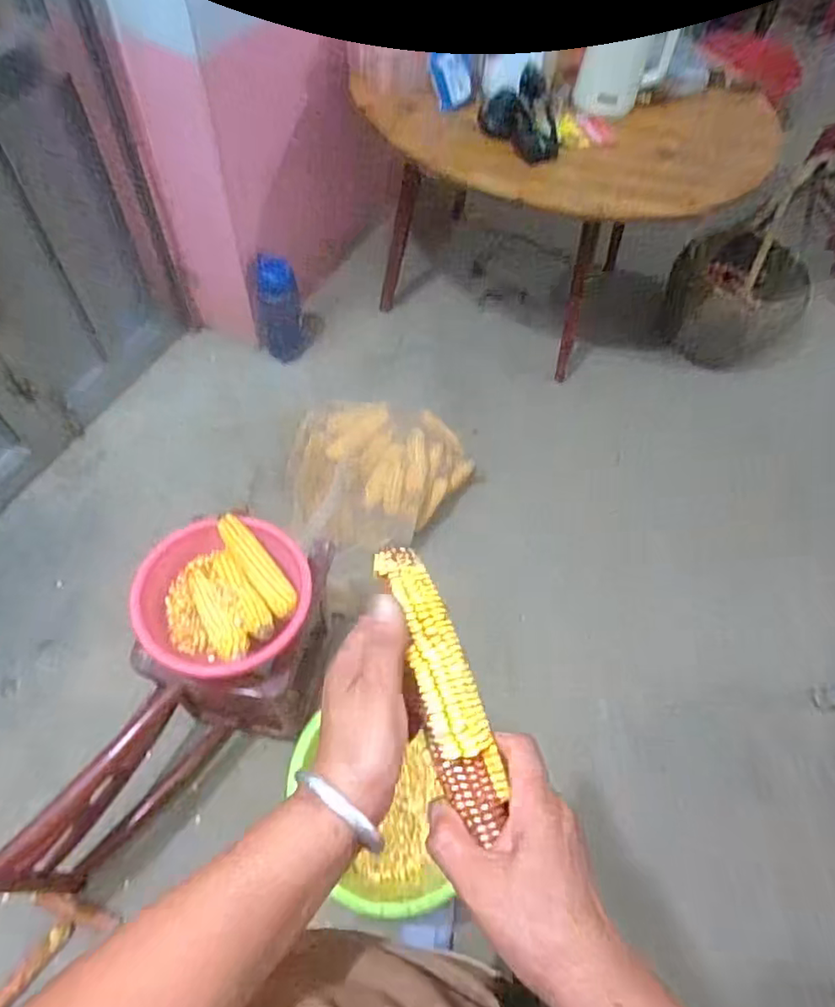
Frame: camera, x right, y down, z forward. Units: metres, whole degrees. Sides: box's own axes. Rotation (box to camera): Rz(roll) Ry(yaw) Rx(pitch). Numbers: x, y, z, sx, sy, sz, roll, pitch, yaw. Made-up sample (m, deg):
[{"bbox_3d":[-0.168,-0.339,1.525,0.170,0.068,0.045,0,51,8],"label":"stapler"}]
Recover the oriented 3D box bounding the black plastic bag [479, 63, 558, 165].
[{"bbox_3d":[0.243,-0.906,1.384,0.074,0.173,0.197,-34,67,-22],"label":"black plastic bag"}]

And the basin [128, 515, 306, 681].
[{"bbox_3d":[-0.321,0.157,1.011,0.269,0.097,0.254,2,58,-4],"label":"basin"}]

